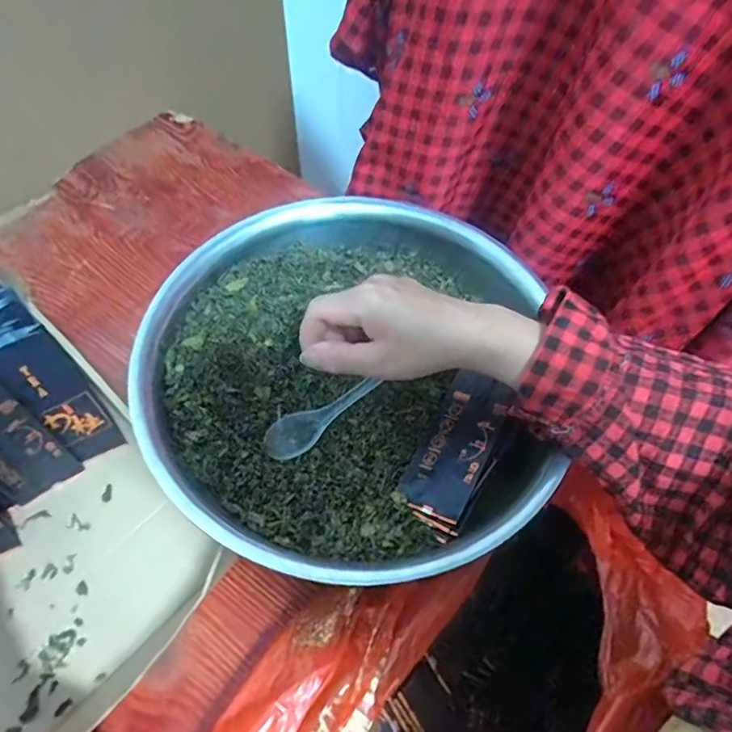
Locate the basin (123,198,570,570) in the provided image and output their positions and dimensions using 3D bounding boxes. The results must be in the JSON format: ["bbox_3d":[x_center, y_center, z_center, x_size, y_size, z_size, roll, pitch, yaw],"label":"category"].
[{"bbox_3d":[-0.019,0.011,0.445,0.298,0.110,0.311,1,57,-2],"label":"basin"}]

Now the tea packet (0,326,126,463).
[{"bbox_3d":[-0.236,0.030,0.419,0.018,0.126,0.045,27,57,38],"label":"tea packet"}]

